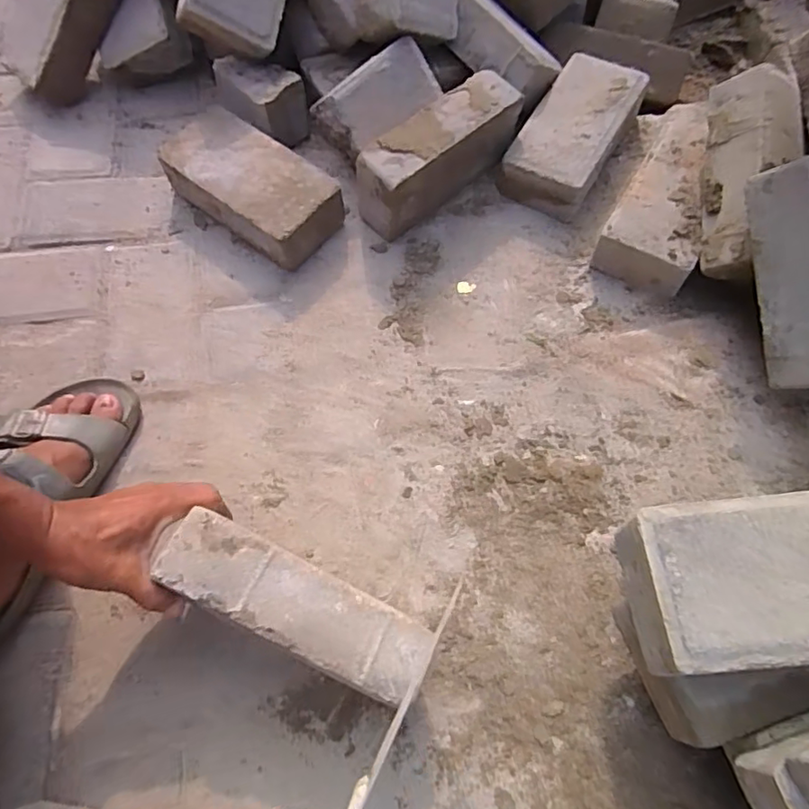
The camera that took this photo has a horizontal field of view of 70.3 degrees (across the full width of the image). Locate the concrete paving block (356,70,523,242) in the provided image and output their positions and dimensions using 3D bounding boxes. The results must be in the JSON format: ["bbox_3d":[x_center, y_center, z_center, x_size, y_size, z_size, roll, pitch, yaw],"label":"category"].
[{"bbox_3d":[0.040,-0.295,0.701,0.219,0.117,0.064,-38,71,-17],"label":"concrete paving block"}]

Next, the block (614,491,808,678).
[{"bbox_3d":[0.261,0.115,0.381,0.211,0.058,0.109,-6,65,-3],"label":"block"}]

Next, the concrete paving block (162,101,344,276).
[{"bbox_3d":[-0.188,-0.262,0.705,0.216,0.072,0.113,35,69,15],"label":"concrete paving block"}]

